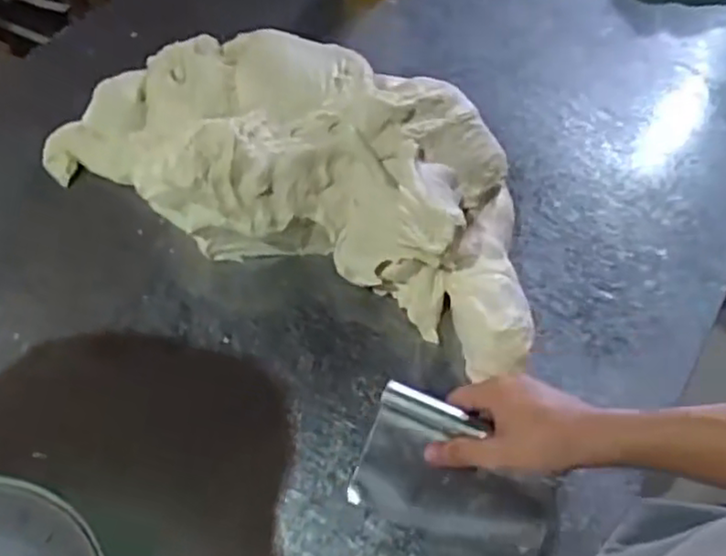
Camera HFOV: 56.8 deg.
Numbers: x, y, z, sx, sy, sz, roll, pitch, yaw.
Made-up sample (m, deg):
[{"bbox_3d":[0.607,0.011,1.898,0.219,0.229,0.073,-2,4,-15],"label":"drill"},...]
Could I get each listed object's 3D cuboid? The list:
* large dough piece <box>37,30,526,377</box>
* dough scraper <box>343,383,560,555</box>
[{"bbox_3d":[-0.067,-0.121,0.687,0.547,0.127,0.229,24,59,19],"label":"large dough piece"},{"bbox_3d":[0.072,0.146,0.522,0.147,0.020,0.095,13,83,12],"label":"dough scraper"}]

